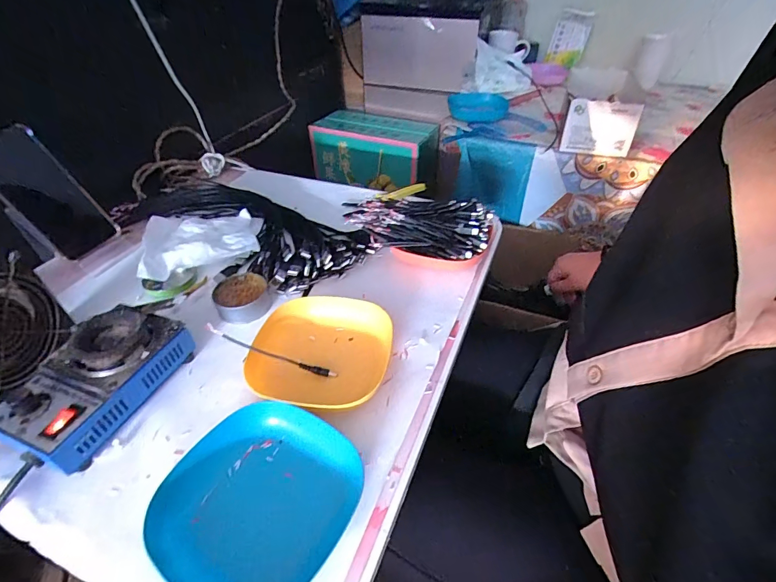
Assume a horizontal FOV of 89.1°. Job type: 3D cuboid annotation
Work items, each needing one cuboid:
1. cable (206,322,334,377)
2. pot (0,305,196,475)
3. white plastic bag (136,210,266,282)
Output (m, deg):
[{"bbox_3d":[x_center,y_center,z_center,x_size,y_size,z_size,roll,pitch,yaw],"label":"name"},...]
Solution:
[{"bbox_3d":[-0.120,0.064,0.404,0.139,0.004,0.010,21,44,-3],"label":"cable"},{"bbox_3d":[-0.280,0.080,0.382,0.096,0.058,0.157,16,45,17],"label":"pot"},{"bbox_3d":[-0.265,-0.082,0.569,0.149,0.030,0.142,-10,43,-10],"label":"white plastic bag"}]

